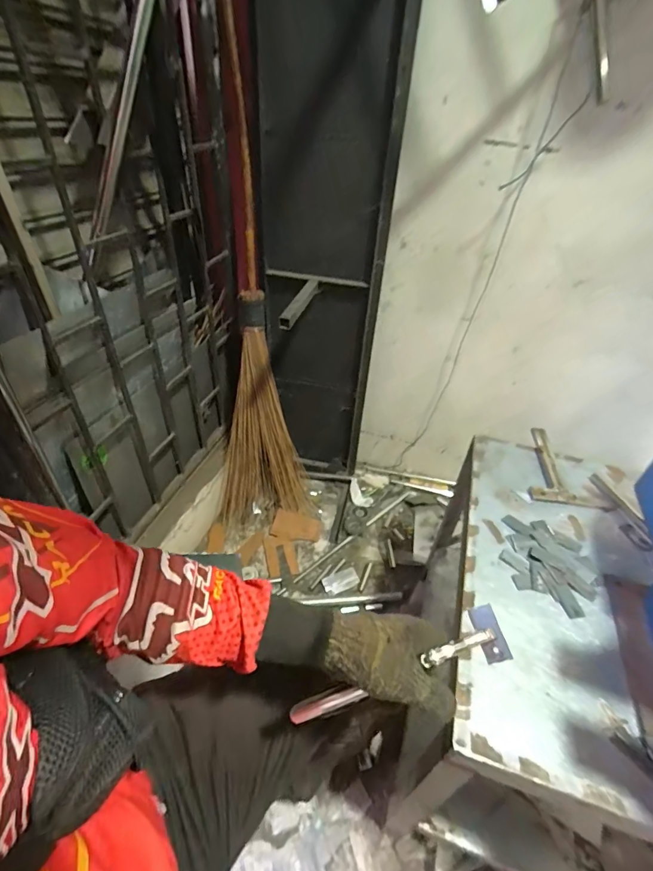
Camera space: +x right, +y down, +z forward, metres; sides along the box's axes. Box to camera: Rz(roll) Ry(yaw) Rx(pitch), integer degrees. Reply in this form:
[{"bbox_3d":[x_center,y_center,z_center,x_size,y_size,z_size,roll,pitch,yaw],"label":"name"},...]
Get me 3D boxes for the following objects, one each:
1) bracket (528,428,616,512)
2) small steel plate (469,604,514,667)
[{"bbox_3d":[0.483,0.068,0.796,0.144,0.035,0.206,17,41,15],"label":"bracket"},{"bbox_3d":[0.155,0.188,0.382,0.023,0.007,0.048,-19,61,6],"label":"small steel plate"}]

